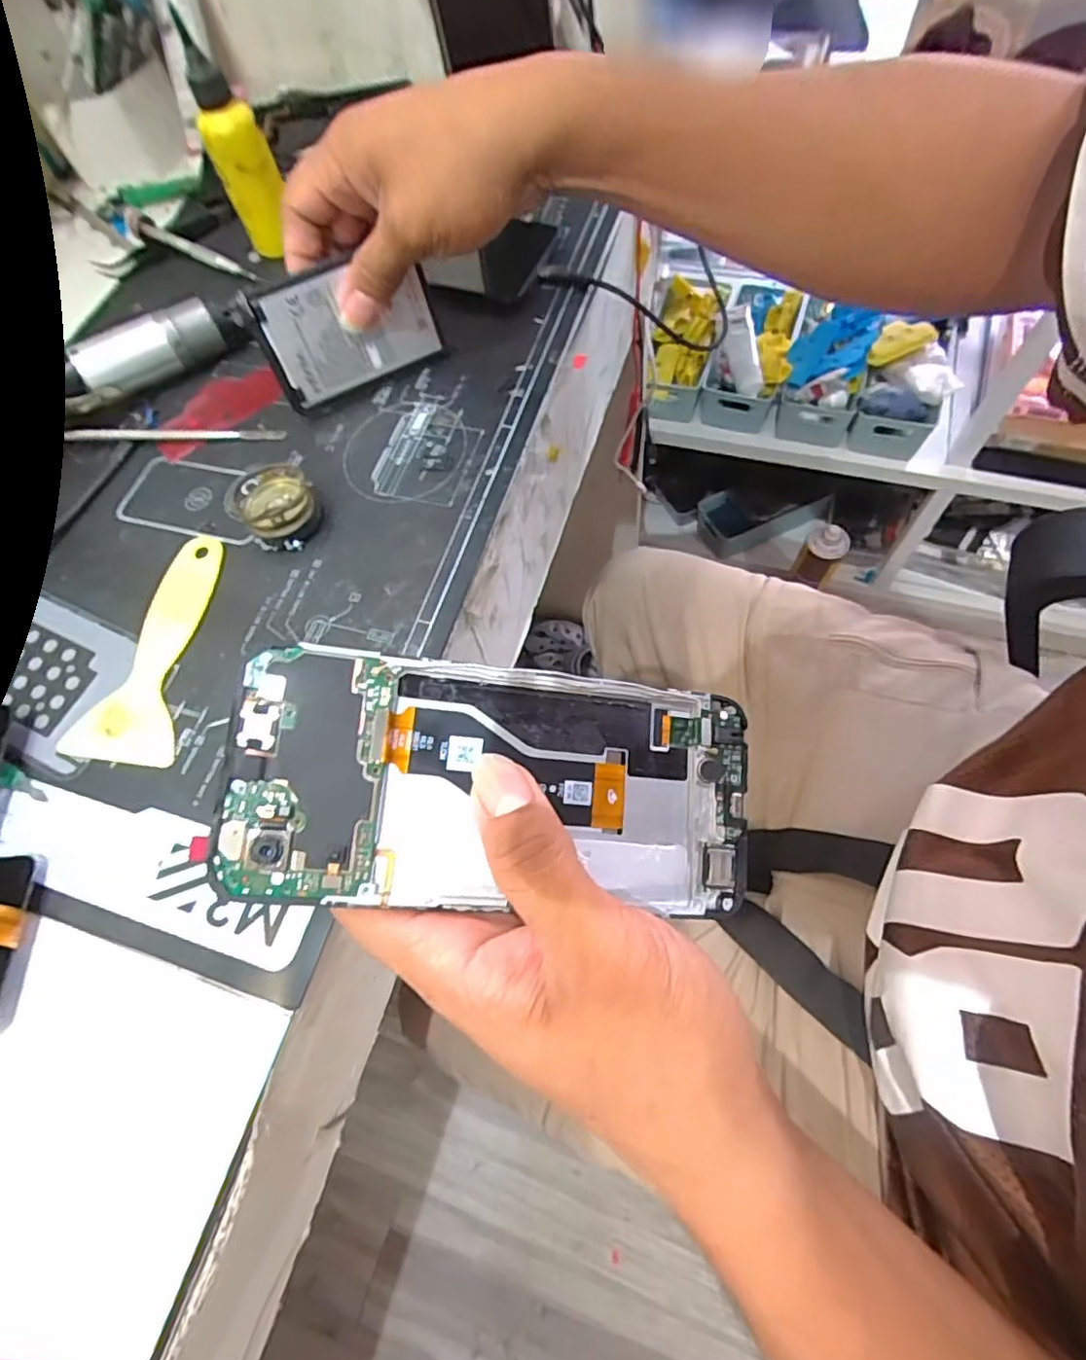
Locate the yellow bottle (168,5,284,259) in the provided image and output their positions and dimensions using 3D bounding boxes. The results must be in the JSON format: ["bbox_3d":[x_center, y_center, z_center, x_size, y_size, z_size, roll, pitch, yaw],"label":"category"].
[{"bbox_3d":[-0.183,-0.318,0.379,0.033,0.108,0.027,-27,66,-6],"label":"yellow bottle"}]

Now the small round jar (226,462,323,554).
[{"bbox_3d":[-0.140,-0.091,0.326,0.040,0.024,0.042,-2,66,5],"label":"small round jar"}]

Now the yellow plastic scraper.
[{"bbox_3d":[-0.191,-0.019,0.310,0.050,0.004,0.122,4,67,8],"label":"yellow plastic scraper"}]

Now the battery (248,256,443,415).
[{"bbox_3d":[-0.105,-0.192,0.339,0.092,0.059,0.005,-26,50,-7],"label":"battery"}]

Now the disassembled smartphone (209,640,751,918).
[{"bbox_3d":[-0.010,0.033,0.192,0.159,0.008,0.072,8,78,-14],"label":"disassembled smartphone"}]

